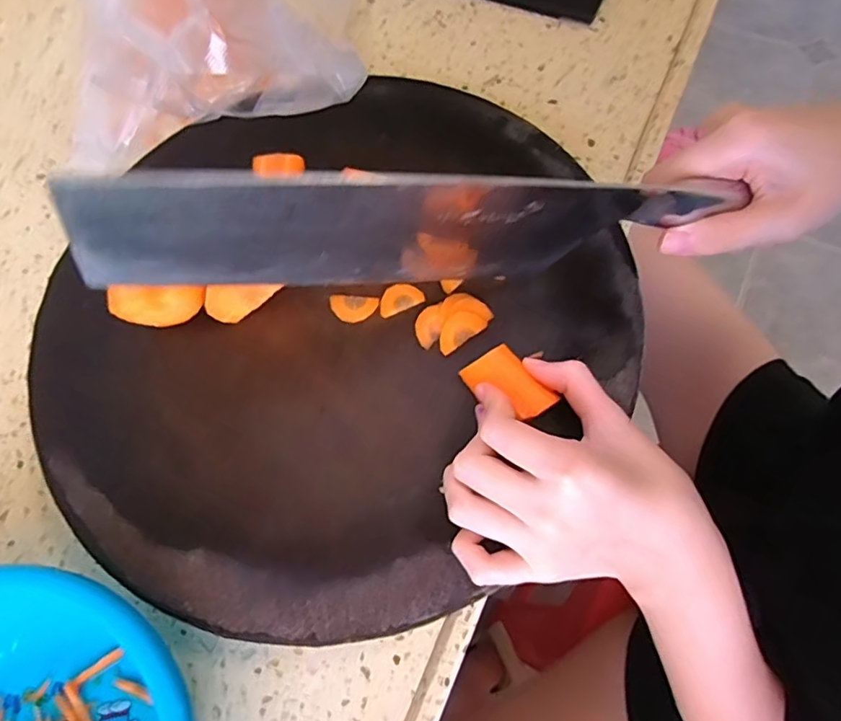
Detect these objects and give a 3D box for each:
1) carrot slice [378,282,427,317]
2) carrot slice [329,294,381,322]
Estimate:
[{"bbox_3d":[-0.012,-0.036,0.304,0.025,0.004,0.015,-21,70,-5],"label":"carrot slice"},{"bbox_3d":[-0.037,-0.029,0.304,0.027,0.004,0.015,2,69,4],"label":"carrot slice"}]

